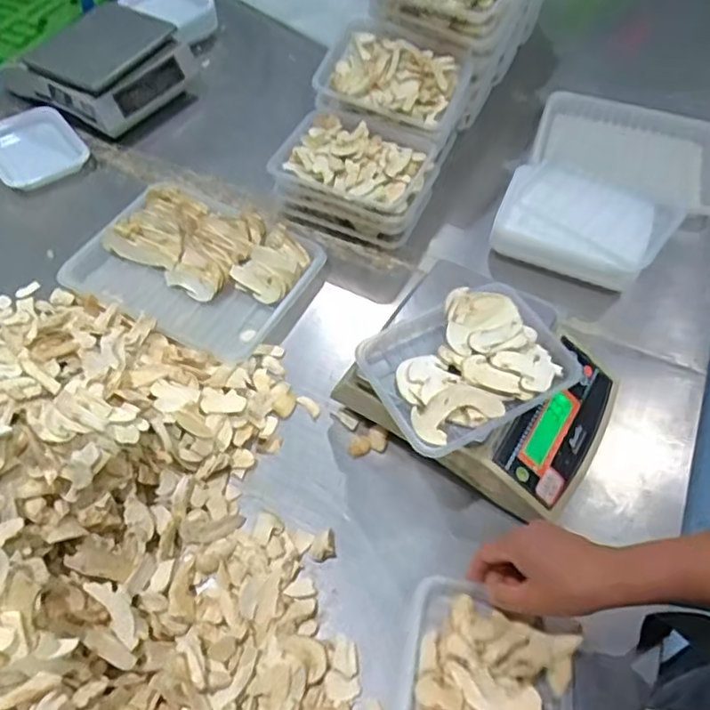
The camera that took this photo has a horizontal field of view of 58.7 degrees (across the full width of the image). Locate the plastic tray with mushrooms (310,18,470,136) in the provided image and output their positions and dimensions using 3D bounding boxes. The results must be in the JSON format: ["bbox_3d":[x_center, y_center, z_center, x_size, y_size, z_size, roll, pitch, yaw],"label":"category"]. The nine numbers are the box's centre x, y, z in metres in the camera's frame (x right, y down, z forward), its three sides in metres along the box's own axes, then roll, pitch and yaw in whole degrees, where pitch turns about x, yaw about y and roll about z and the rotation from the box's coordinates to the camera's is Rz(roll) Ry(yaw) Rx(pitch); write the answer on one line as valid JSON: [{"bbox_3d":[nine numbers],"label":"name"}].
[{"bbox_3d":[0.047,-0.360,0.832,0.188,0.066,0.138,28,60,15],"label":"plastic tray with mushrooms"}]

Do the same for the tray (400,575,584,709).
[{"bbox_3d":[0.110,0.282,0.511,0.138,0.038,0.174,10,57,4],"label":"tray"}]

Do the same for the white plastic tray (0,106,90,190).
[{"bbox_3d":[-0.450,-0.288,0.887,0.117,0.029,0.141,-34,65,-22],"label":"white plastic tray"}]

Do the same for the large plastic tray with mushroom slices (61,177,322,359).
[{"bbox_3d":[-0.195,-0.108,0.769,0.266,0.042,0.199,27,60,14],"label":"large plastic tray with mushroom slices"}]

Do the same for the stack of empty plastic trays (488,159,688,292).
[{"bbox_3d":[0.292,-0.161,0.815,0.210,0.090,0.142,20,58,10],"label":"stack of empty plastic trays"}]

